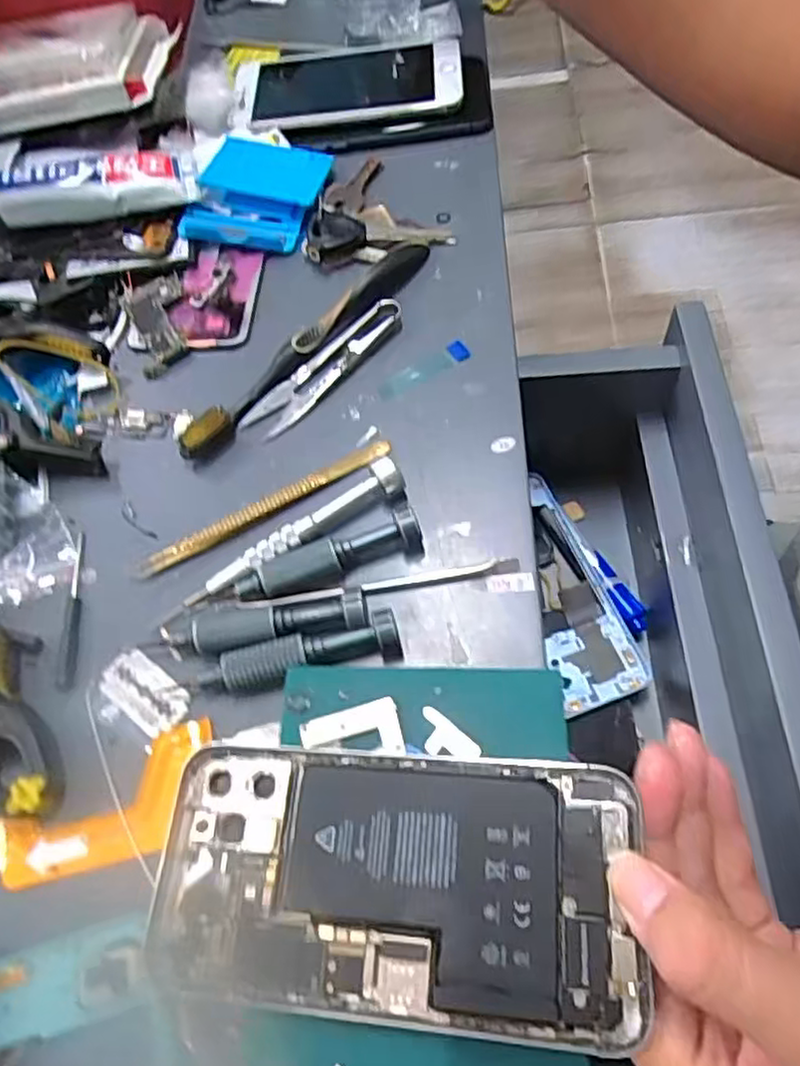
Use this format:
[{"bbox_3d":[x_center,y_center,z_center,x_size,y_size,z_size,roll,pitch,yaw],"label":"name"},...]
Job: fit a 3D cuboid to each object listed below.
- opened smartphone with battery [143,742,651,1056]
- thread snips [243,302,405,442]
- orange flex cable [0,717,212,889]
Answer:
[{"bbox_3d":[-0.006,0.114,0.228,0.158,0.006,0.079,-2,64,12],"label":"opened smartphone with battery"},{"bbox_3d":[-0.037,-0.089,0.360,0.101,0.011,0.024,-40,65,-18],"label":"thread snips"},{"bbox_3d":[-0.117,0.110,0.270,0.097,0.005,0.039,-25,62,-7],"label":"orange flex cable"}]

